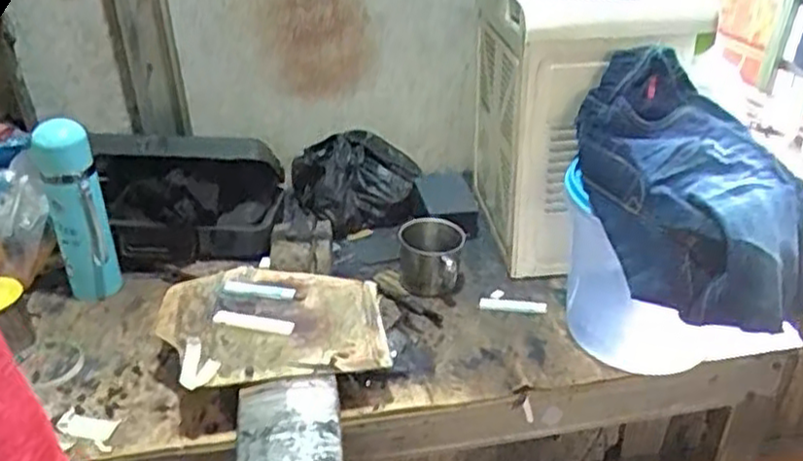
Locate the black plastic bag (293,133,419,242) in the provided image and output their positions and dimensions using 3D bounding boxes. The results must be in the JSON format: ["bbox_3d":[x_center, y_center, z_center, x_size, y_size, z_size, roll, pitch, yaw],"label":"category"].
[{"bbox_3d":[-0.063,-0.076,1.076,0.175,0.104,0.117,-12,32,-18],"label":"black plastic bag"}]

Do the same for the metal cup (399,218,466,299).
[{"bbox_3d":[0.037,0.036,0.928,0.081,0.086,0.081,-1,30,1],"label":"metal cup"}]

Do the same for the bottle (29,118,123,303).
[{"bbox_3d":[-0.392,-0.021,0.891,0.068,0.217,0.058,-17,33,-24],"label":"bottle"}]

